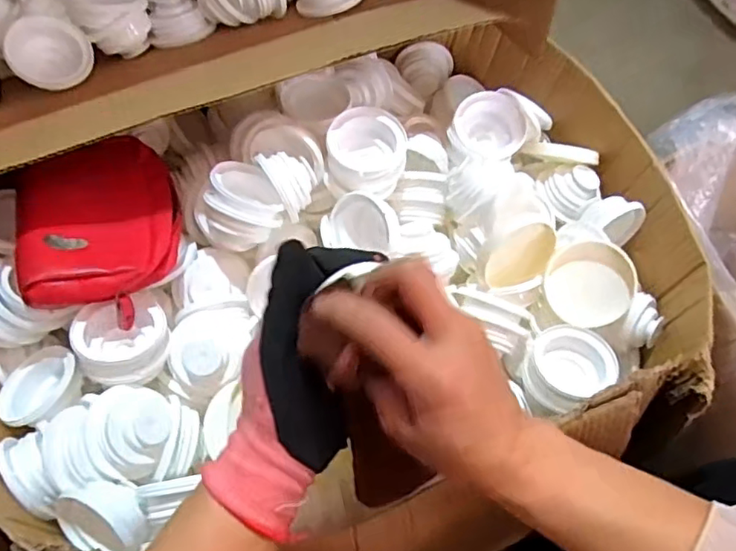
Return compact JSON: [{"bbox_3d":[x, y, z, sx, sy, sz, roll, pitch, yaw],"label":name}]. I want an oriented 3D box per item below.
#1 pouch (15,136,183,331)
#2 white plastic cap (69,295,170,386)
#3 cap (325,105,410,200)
[{"bbox_3d":[-0.248,-0.048,0.541,0.140,0.053,0.193,-14,64,-9],"label":"pouch"},{"bbox_3d":[-0.208,0.056,0.506,0.072,0.034,0.079,1,62,-1],"label":"white plastic cap"},{"bbox_3d":[-0.001,-0.117,0.570,0.072,0.045,0.072,1,62,-1],"label":"cap"}]

